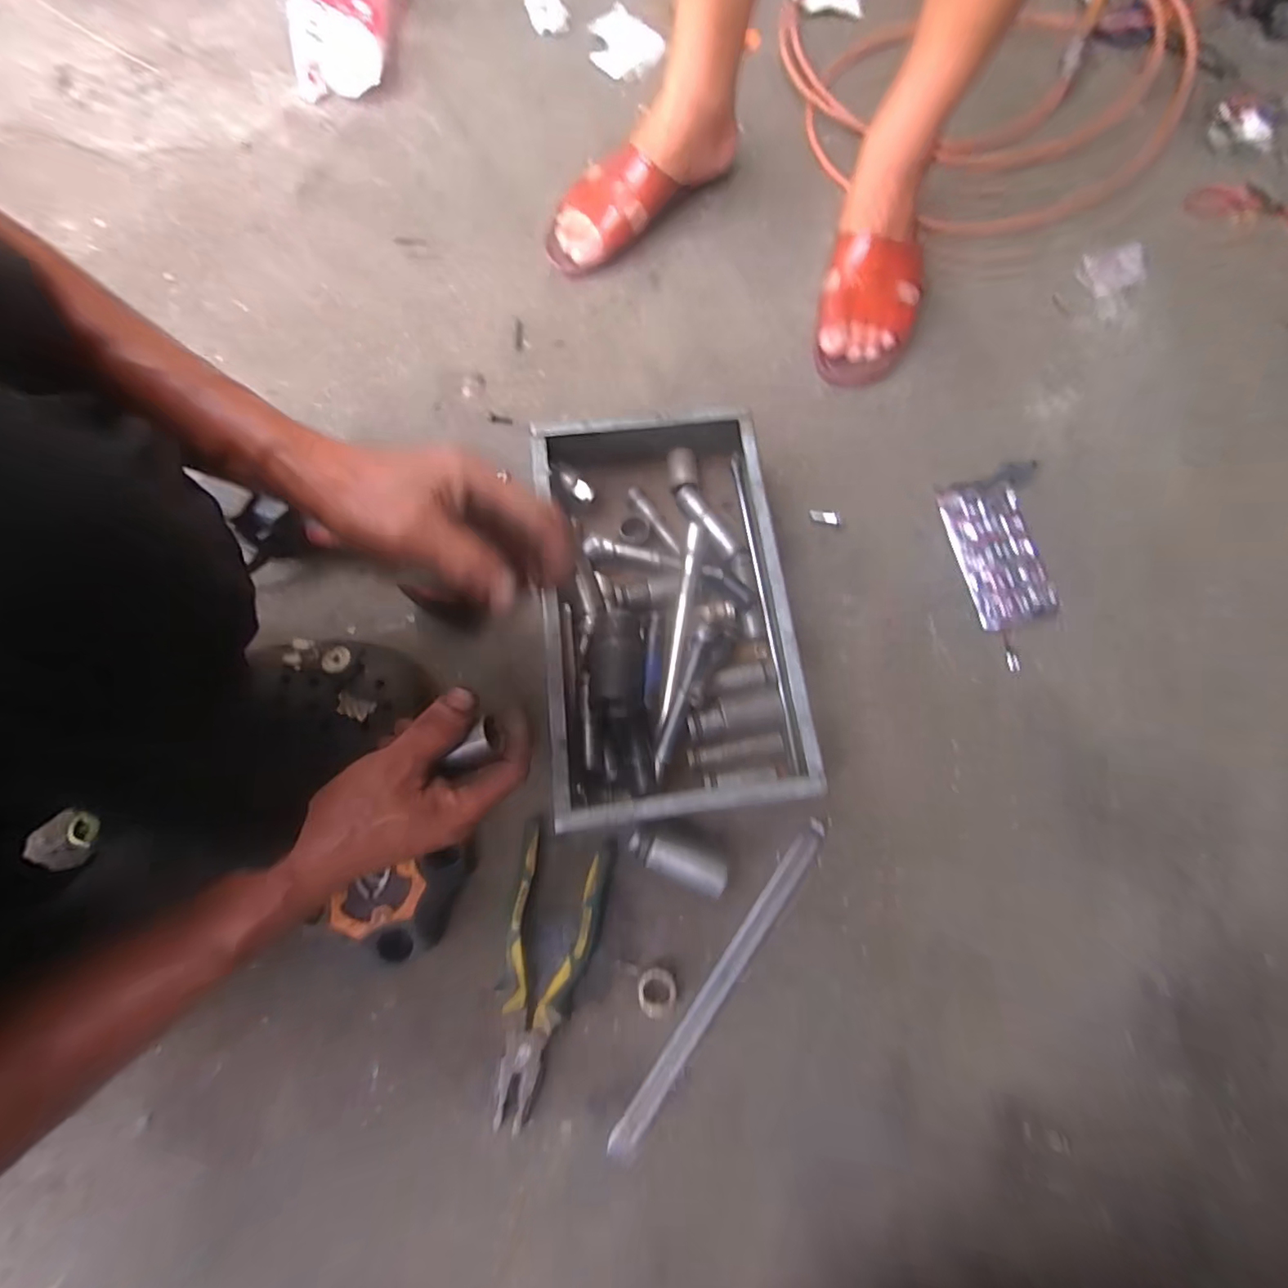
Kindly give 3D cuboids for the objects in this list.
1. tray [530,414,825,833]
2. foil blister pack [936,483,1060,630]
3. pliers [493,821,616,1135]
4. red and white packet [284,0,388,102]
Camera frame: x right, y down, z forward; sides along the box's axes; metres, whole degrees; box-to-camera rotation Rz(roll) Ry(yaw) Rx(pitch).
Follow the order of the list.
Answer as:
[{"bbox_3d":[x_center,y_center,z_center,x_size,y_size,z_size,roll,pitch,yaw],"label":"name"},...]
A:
[{"bbox_3d":[0.017,-0.029,0.492,0.200,0.087,0.336,-8,74,-1],"label":"tray"},{"bbox_3d":[0.336,-0.088,0.547,0.076,0.008,0.145,-11,73,-1],"label":"foil blister pack"},{"bbox_3d":[-0.072,0.246,0.430,0.070,0.019,0.193,6,74,4],"label":"pliers"},{"bbox_3d":[-0.401,-0.853,0.769,0.119,0.075,0.269,2,74,3],"label":"red and white packet"}]

